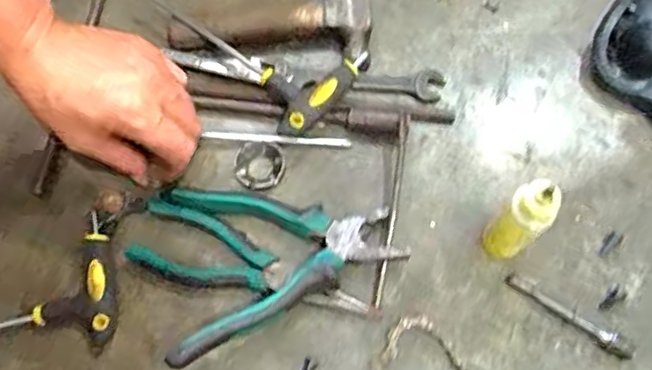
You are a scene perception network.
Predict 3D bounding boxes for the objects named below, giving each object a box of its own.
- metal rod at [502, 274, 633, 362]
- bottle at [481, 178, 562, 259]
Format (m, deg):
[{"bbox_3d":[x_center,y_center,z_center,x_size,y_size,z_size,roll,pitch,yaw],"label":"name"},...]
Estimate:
[{"bbox_3d":[0.175,0.094,0.439,0.096,0.013,0.010,32,73,14],"label":"metal rod"},{"bbox_3d":[0.131,0.026,0.415,0.029,0.119,0.022,40,75,16],"label":"bottle"}]

